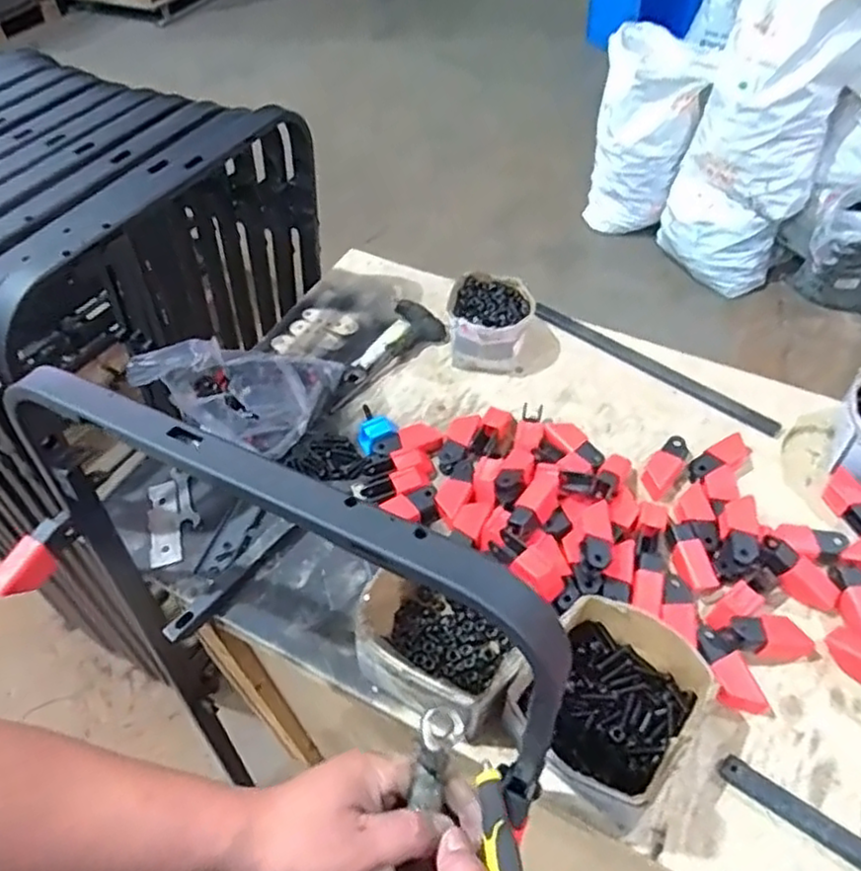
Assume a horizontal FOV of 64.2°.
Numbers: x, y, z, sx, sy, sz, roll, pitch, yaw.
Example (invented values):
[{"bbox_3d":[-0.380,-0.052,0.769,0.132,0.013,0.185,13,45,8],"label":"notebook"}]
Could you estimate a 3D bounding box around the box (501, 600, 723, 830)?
[{"bbox_3d":[0.160,0.237,0.611,0.142,0.074,0.169,32,59,27],"label":"box"}]

